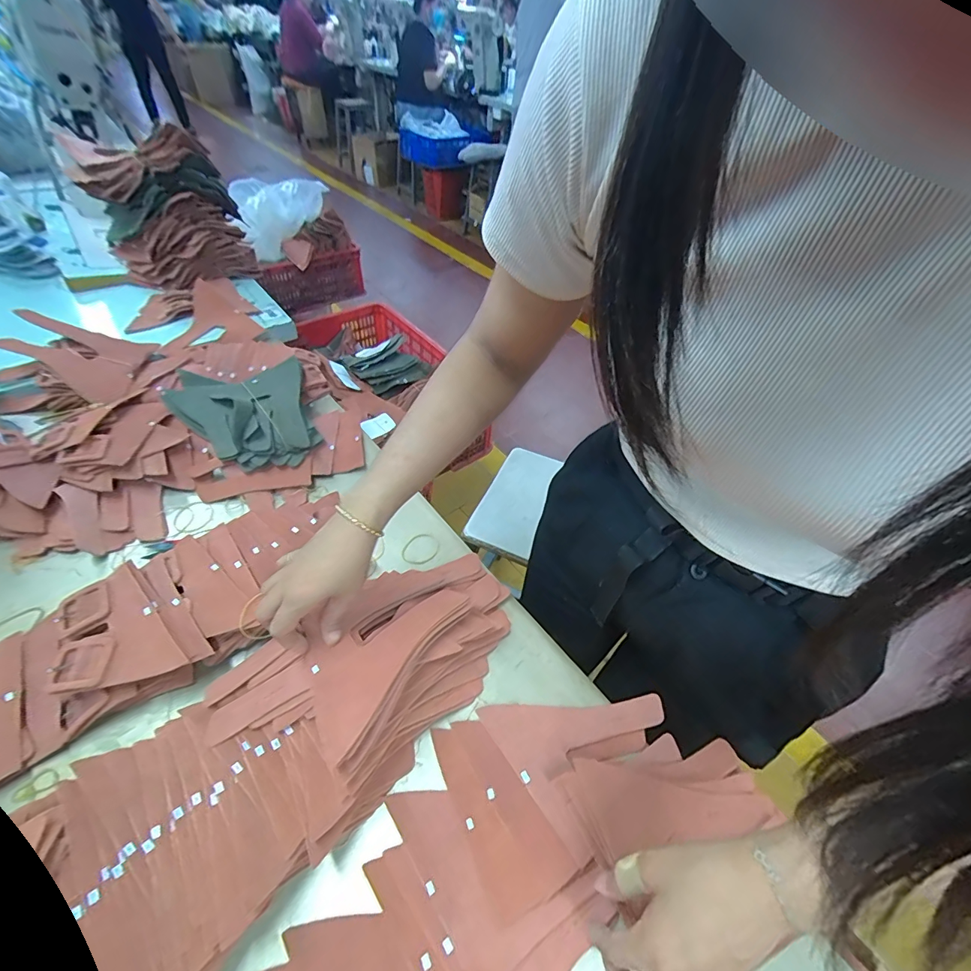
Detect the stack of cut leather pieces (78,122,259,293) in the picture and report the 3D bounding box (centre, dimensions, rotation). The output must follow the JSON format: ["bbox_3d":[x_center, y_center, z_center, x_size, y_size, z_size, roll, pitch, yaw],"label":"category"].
[{"bbox_3d":[-0.619,-0.531,0.876,0.245,0.253,0.124,-25,54,-25],"label":"stack of cut leather pieces"}]

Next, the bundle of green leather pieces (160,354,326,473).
[{"bbox_3d":[-0.370,-0.109,0.677,0.196,0.062,0.239,-19,52,-21],"label":"bundle of green leather pieces"}]

